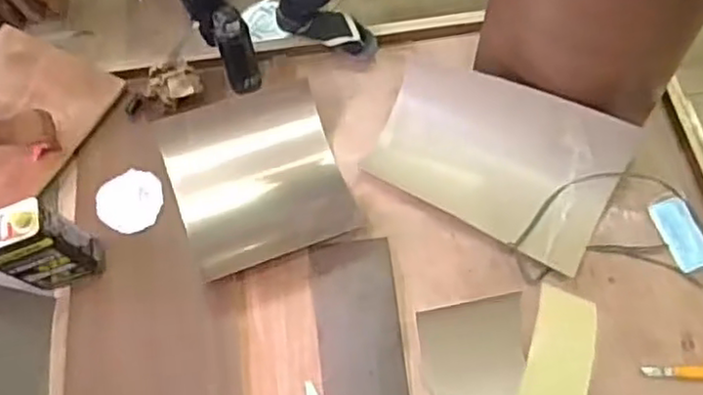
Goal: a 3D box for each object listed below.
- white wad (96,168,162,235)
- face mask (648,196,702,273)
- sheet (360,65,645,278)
[{"bbox_3d":[-0.583,0.009,1.802,0.169,0.030,0.201,-34,67,-13],"label":"white wad"},{"bbox_3d":[0.828,0.090,1.704,0.084,0.013,0.189,-27,70,17],"label":"face mask"},{"bbox_3d":[0.368,-0.106,1.765,0.610,0.094,0.379,24,96,17],"label":"sheet"}]

